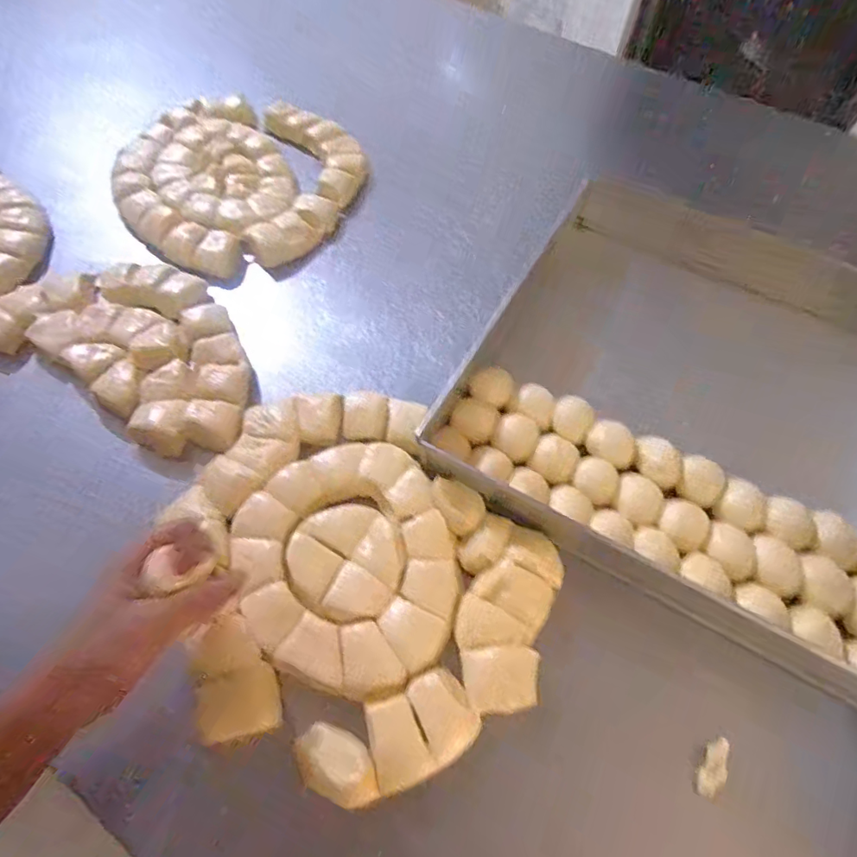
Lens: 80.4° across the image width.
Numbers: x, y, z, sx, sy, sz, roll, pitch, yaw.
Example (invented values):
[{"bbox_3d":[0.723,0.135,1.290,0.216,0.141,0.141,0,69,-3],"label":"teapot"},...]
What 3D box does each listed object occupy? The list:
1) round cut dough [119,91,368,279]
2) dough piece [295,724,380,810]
[{"bbox_3d":[-0.239,-0.323,0.641,0.279,0.039,0.304,1,60,-2],"label":"round cut dough"},{"bbox_3d":[-0.059,0.220,0.332,0.058,0.014,0.036,24,62,11],"label":"dough piece"}]

